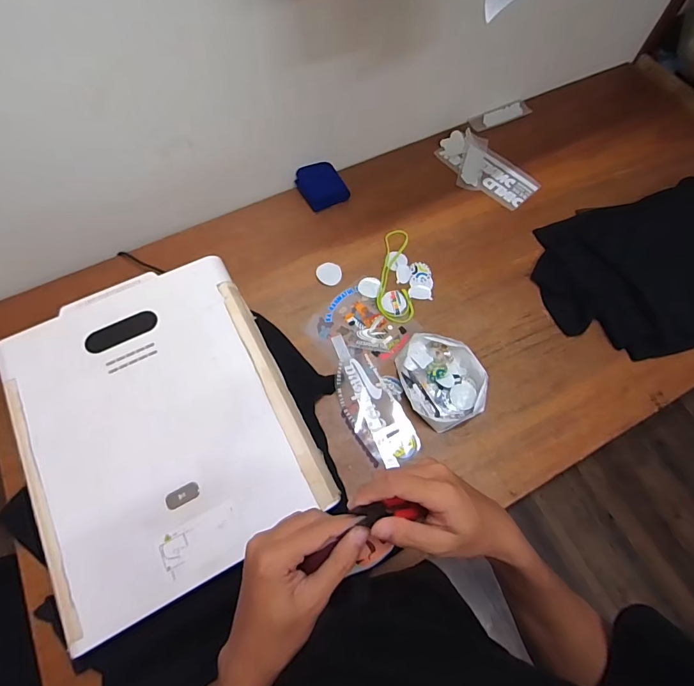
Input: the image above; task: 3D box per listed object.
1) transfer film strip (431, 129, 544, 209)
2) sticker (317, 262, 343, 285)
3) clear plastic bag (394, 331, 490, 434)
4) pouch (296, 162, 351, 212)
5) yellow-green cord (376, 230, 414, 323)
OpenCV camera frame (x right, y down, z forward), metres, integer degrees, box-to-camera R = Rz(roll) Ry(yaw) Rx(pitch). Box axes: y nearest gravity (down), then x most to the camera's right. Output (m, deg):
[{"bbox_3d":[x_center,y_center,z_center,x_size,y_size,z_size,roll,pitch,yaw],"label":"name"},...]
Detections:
[{"bbox_3d":[0.378,-0.480,1.090,0.169,0.012,0.288,-36,72,-14],"label":"transfer film strip"},{"bbox_3d":[-0.043,-0.165,0.945,0.058,0.004,0.055,1,79,-4],"label":"sticker"},{"bbox_3d":[0.200,0.074,0.832,0.160,0.040,0.200,-16,68,-7],"label":"clear plastic bag"},{"bbox_3d":[-0.066,-0.411,1.035,0.115,0.038,0.121,-26,70,-11],"label":"pouch"},{"bbox_3d":[0.112,-0.167,0.950,0.080,0.009,0.255,0,67,0],"label":"yellow-green cord"}]

